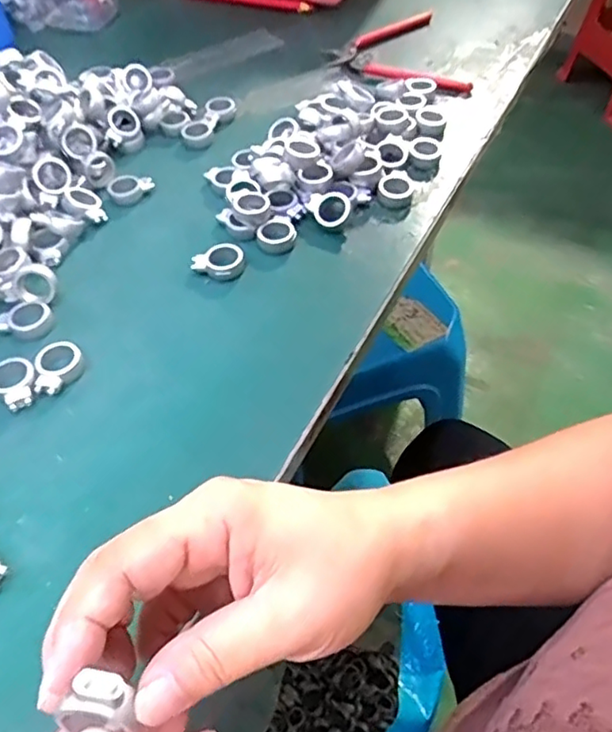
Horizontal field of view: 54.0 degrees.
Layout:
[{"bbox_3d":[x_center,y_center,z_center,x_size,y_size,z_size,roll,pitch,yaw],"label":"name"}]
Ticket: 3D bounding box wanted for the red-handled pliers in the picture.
[{"bbox_3d":[0.080,-0.283,0.552,0.107,0.018,0.126,-10,51,-7],"label":"red-handled pliers"}]

